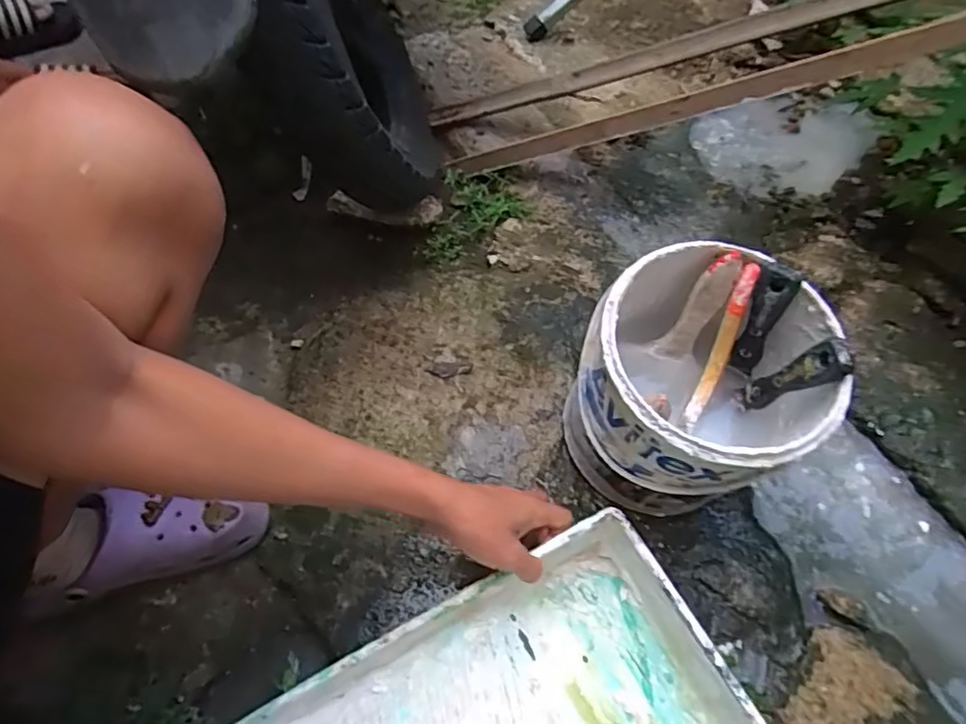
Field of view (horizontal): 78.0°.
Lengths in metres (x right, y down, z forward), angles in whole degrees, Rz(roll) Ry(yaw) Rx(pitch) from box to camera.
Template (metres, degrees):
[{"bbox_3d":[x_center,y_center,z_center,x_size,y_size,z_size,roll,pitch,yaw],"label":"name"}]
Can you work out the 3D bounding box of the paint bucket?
[{"bbox_3d":[0.173,0.034,0.514,0.175,0.208,0.175,0,58,0],"label":"paint bucket"}]

